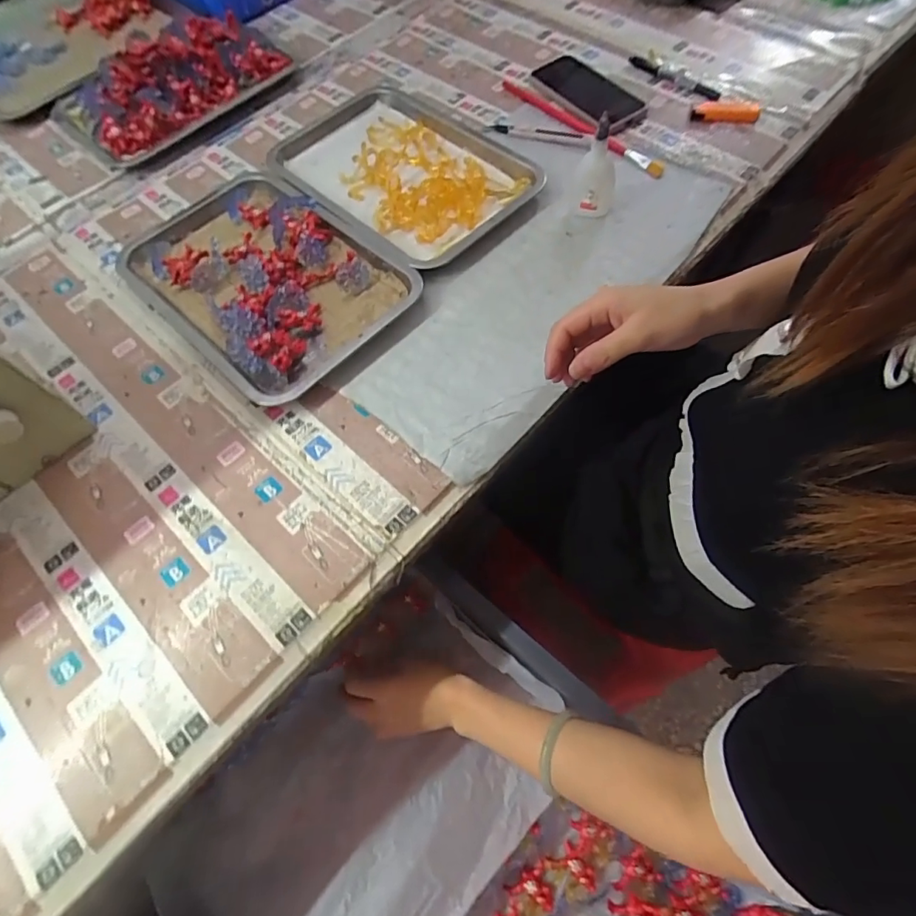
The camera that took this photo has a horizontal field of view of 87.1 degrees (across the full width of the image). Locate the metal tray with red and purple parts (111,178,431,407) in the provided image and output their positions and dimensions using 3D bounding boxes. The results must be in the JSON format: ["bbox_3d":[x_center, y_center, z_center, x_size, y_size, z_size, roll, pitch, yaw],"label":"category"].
[{"bbox_3d":[-0.210,-0.200,0.513,0.321,0.032,0.211,40,72,20],"label":"metal tray with red and purple parts"}]

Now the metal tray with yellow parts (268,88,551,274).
[{"bbox_3d":[-0.075,-0.355,0.581,0.327,0.021,0.219,40,72,21],"label":"metal tray with yellow parts"}]

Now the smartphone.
[{"bbox_3d":[0.172,-0.484,0.630,0.079,0.010,0.160,-32,66,-12],"label":"smartphone"}]

